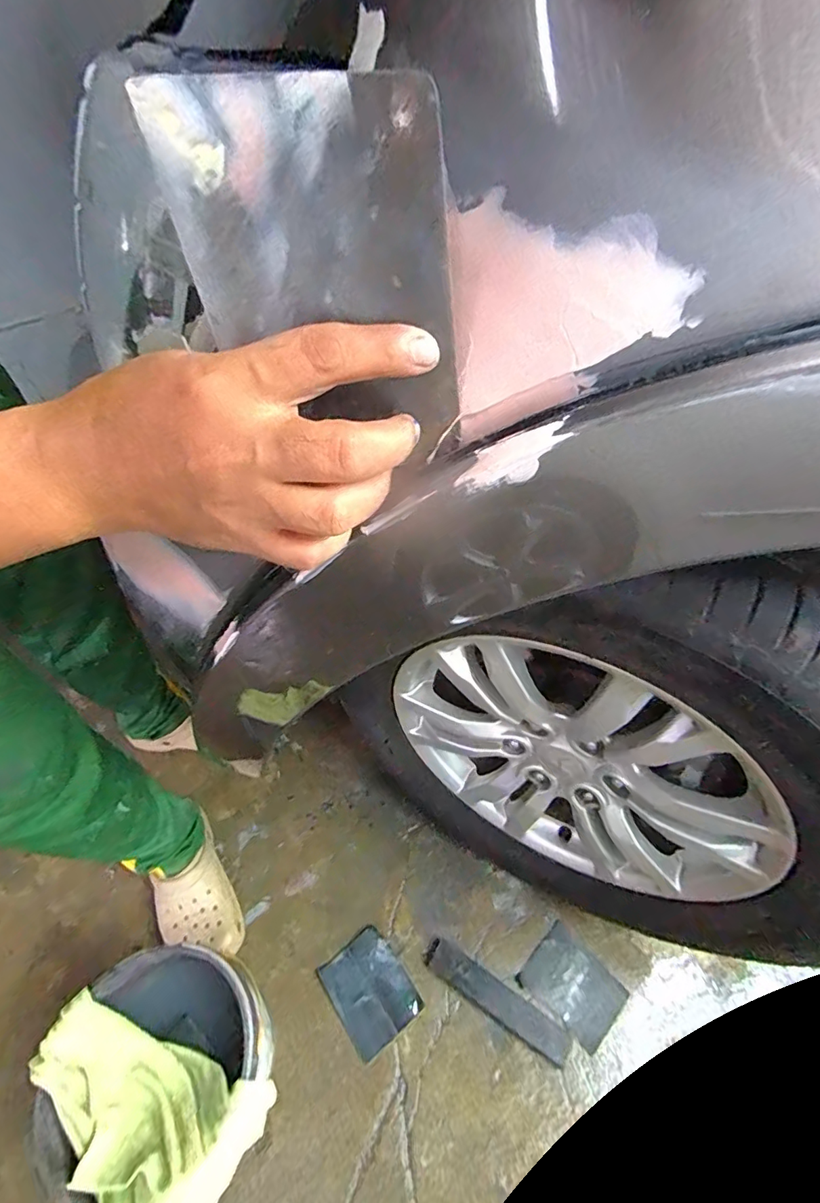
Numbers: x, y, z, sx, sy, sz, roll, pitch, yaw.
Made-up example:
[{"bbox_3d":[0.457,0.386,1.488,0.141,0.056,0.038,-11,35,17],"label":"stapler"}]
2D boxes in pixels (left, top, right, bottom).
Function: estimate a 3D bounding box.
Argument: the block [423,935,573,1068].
[{"bbox_3d":[0.133,0.625,0.791,0.237,0.009,0.049,27,57,21],"label":"block"}]

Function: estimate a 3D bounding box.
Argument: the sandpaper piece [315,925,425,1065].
[{"bbox_3d":[-0.064,0.615,0.798,0.114,0.011,0.139,-32,57,-22],"label":"sandpaper piece"}]

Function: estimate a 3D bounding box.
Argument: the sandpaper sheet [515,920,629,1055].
[{"bbox_3d":[0.262,0.619,0.812,0.114,0.006,0.138,-35,57,-28],"label":"sandpaper sheet"}]

